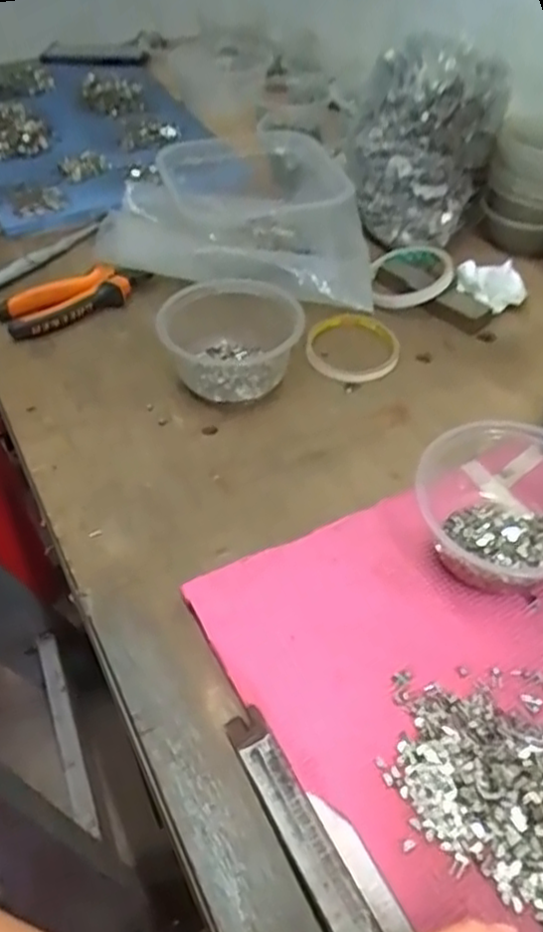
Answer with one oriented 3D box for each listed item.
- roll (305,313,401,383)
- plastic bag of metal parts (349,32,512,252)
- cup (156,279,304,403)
[{"bbox_3d":[0.073,-0.111,0.642,0.082,0.009,0.098,5,47,6],"label":"roll"},{"bbox_3d":[0.154,-0.323,0.731,0.145,0.156,0.118,8,48,10],"label":"plastic bag of metal parts"},{"bbox_3d":[-0.033,-0.111,0.606,0.111,0.064,0.103,-1,47,1],"label":"cup"}]

